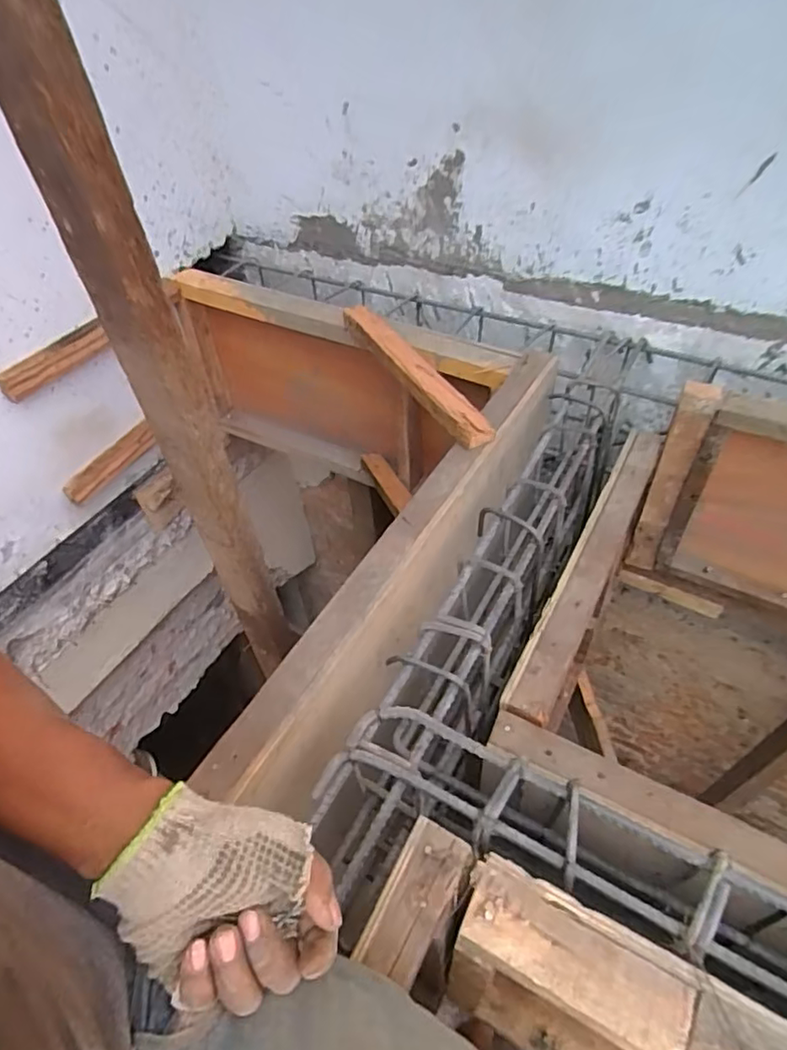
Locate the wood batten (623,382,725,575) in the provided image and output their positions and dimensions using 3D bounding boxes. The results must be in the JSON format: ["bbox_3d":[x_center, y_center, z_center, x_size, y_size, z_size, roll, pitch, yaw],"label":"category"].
[{"bbox_3d":[0.473,-0.061,1.030,0.053,0.421,0.029,14,49,17],"label":"wood batten"}]

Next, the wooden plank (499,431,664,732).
[{"bbox_3d":[0.293,0.039,0.851,0.068,0.027,0.565,21,52,23],"label":"wooden plank"}]

